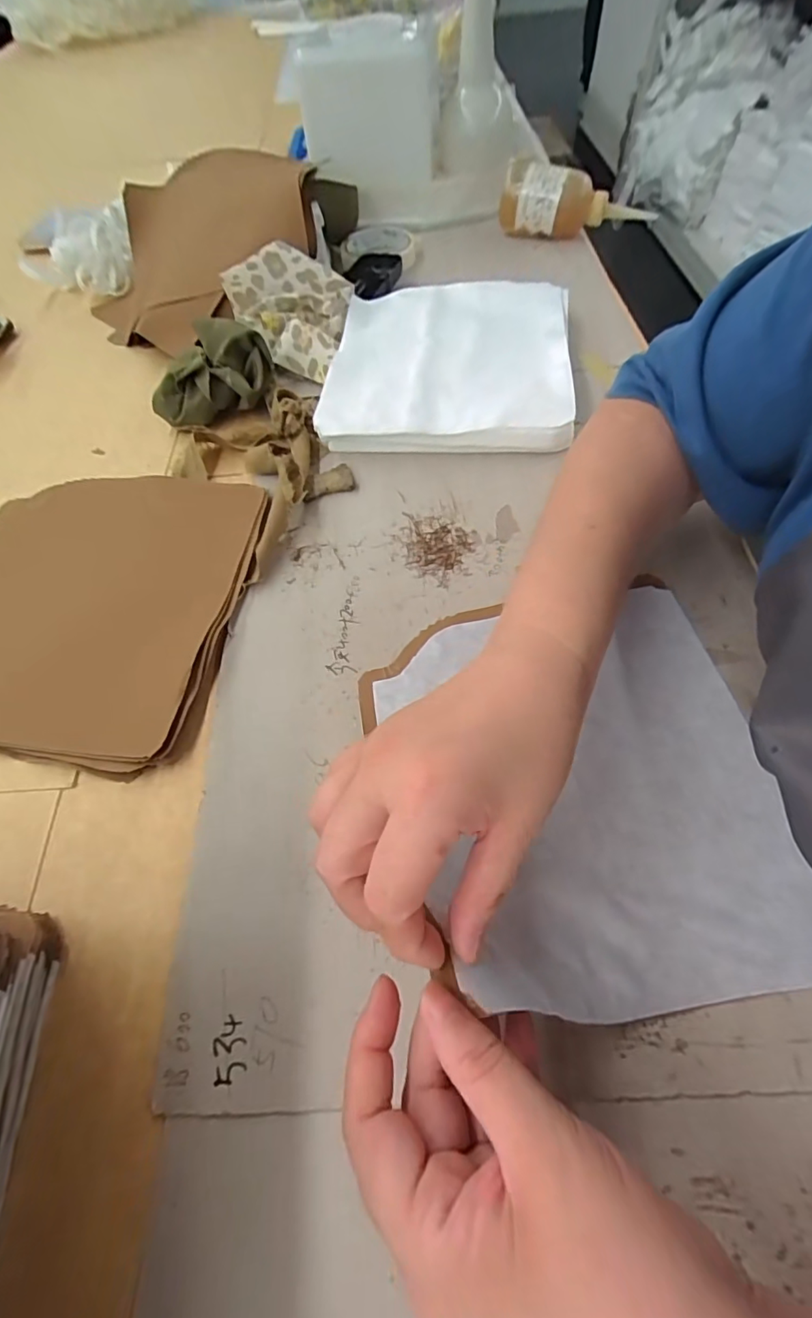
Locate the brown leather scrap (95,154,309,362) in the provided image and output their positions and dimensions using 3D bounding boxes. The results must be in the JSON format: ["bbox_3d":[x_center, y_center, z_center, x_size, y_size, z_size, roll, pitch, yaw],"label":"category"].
[{"bbox_3d":[-0.244,-0.448,0.556,0.194,0.098,0.260,16,62,13],"label":"brown leather scrap"}]

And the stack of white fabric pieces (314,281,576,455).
[{"bbox_3d":[0.041,-0.276,0.473,0.208,0.035,0.219,3,59,6],"label":"stack of white fabric pieces"}]

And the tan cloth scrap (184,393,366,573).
[{"bbox_3d":[-0.126,-0.177,0.426,0.139,0.035,0.145,-2,59,3],"label":"tan cloth scrap"}]

